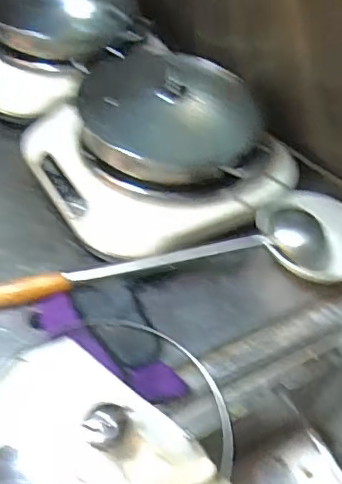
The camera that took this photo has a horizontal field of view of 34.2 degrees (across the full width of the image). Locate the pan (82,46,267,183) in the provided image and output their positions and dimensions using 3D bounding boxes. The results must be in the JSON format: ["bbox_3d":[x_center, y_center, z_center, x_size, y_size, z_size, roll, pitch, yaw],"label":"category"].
[{"bbox_3d":[-0.002,-0.181,0.765,0.245,0.088,0.210,12,47,4],"label":"pan"}]

